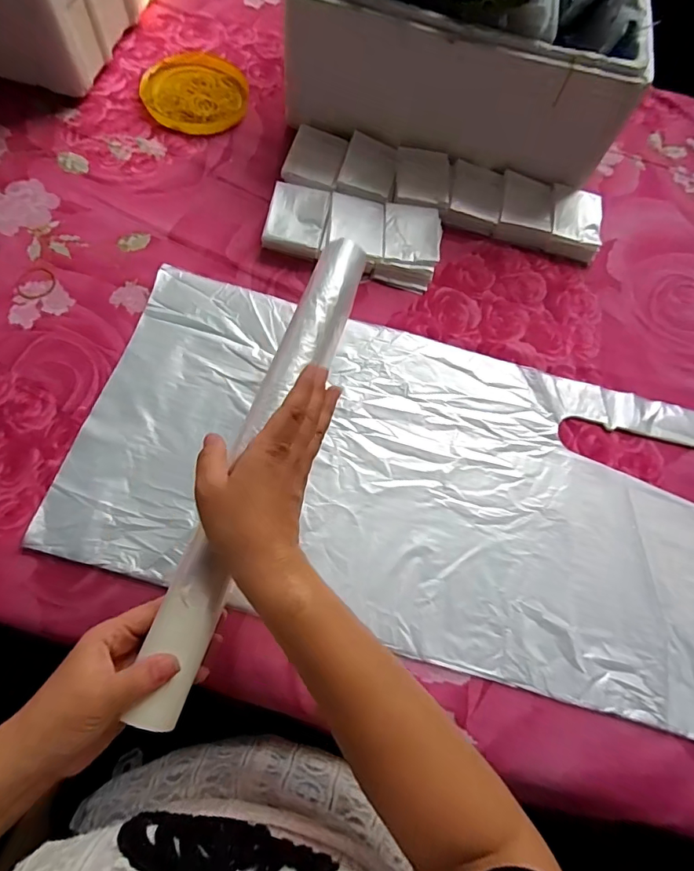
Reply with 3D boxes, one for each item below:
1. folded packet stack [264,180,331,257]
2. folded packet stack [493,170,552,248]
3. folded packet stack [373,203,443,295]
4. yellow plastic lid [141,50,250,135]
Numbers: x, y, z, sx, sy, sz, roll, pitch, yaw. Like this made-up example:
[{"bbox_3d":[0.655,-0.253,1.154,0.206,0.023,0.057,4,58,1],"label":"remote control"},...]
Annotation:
[{"bbox_3d":[-0.057,-0.252,0.548,0.065,0.028,0.082,12,67,-2],"label":"folded packet stack"},{"bbox_3d":[0.223,-0.281,0.590,0.065,0.030,0.090,15,67,0],"label":"folded packet stack"},{"bbox_3d":[0.073,-0.221,0.551,0.068,0.026,0.104,12,67,-2],"label":"folded packet stack"},{"bbox_3d":[-0.198,-0.454,0.618,0.131,0.022,0.135,1,67,-2],"label":"yellow plastic lid"}]

